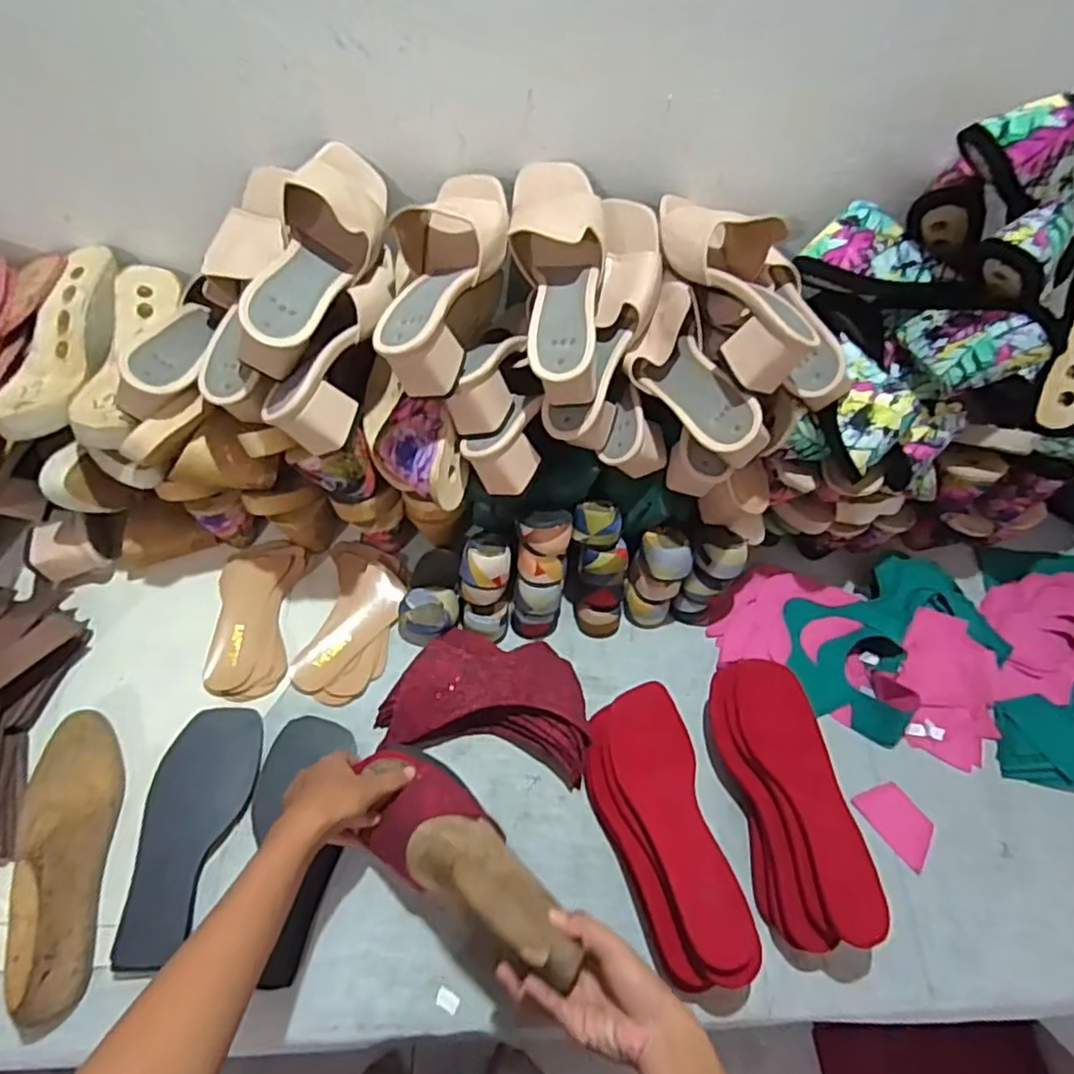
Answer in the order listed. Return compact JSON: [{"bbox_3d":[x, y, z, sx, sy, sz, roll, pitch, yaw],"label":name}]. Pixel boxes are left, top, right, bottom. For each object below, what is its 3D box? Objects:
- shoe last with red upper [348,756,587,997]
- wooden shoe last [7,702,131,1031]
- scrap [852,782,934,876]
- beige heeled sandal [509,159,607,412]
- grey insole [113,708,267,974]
[{"bbox_3d":[-0.070,0.255,0.535,0.087,0.077,0.237,-37,38,-24],"label":"shoe last with red upper"},{"bbox_3d":[-0.402,0.263,0.554,0.069,0.080,0.244,-12,59,-12],"label":"wooden shoe last"},{"bbox_3d":[0.365,0.286,0.666,0.054,0.004,0.077,-30,65,-22],"label":"scrap"},{"bbox_3d":[0.021,-0.244,0.609,0.086,0.085,0.234,-2,74,-6],"label":"beige heeled sandal"},{"bbox_3d":[-0.312,0.258,0.589,0.084,0.011,0.210,10,59,0],"label":"grey insole"}]

